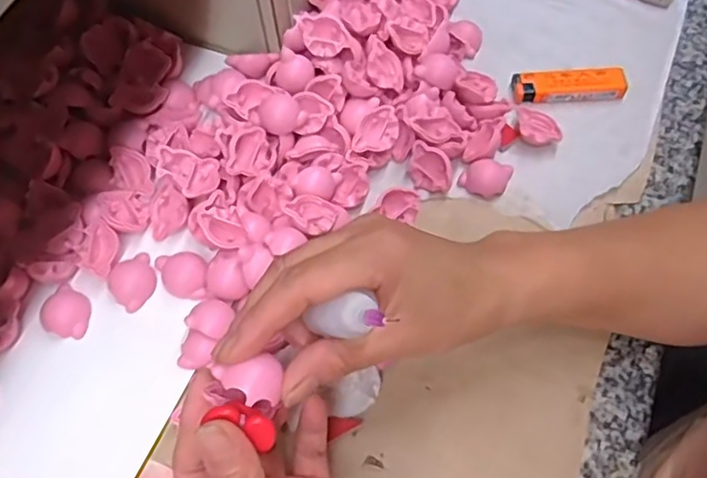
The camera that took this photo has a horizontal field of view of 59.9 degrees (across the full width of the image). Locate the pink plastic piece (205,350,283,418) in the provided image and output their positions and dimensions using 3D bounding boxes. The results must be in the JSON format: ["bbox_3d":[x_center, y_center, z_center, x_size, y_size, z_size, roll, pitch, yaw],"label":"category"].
[{"bbox_3d":[-0.046,0.061,0.267,0.033,0.015,0.024,17,66,4],"label":"pink plastic piece"}]

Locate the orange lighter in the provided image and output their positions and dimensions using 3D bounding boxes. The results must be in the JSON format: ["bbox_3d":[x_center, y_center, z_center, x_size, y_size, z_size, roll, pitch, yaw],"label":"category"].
[{"bbox_3d":[0.162,-0.116,0.457,0.080,0.010,0.023,-4,64,-1],"label":"orange lighter"}]

